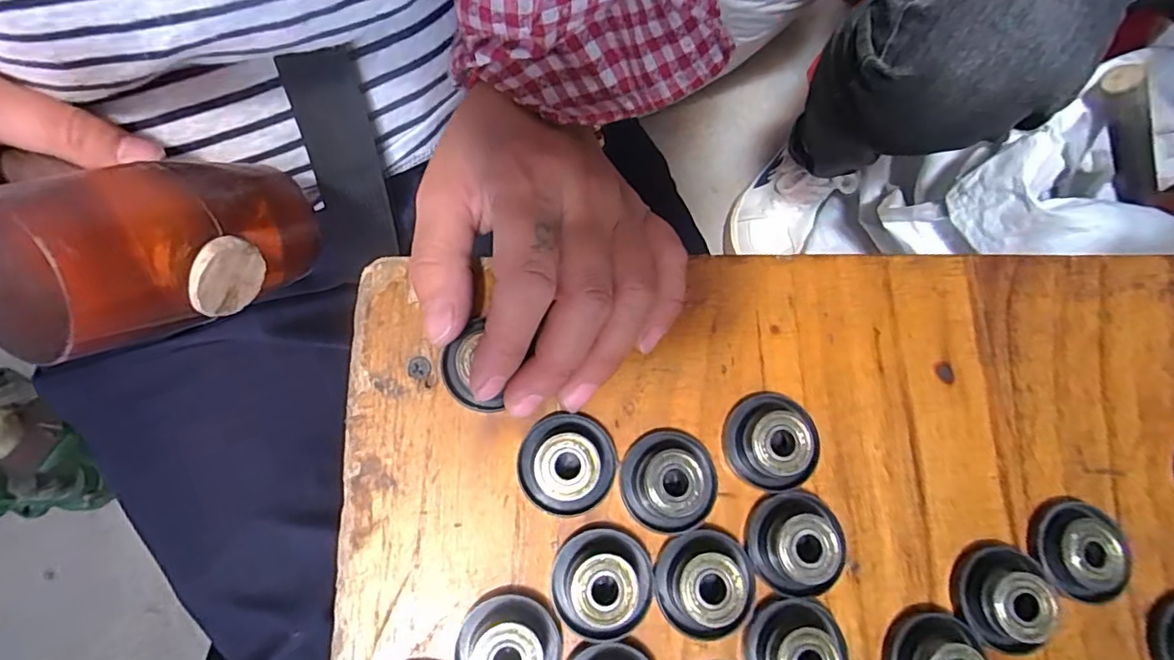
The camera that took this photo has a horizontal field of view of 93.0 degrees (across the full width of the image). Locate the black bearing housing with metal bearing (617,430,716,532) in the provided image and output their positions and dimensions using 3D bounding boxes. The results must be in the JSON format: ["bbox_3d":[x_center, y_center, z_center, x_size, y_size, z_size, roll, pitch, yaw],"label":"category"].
[{"bbox_3d":[0.028,0.050,0.186,0.031,0.013,0.032,0,72,0],"label":"black bearing housing with metal bearing"}]

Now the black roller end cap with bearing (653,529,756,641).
[{"bbox_3d":[0.037,0.082,0.179,0.028,0.015,0.032,-9,72,-3],"label":"black roller end cap with bearing"}]

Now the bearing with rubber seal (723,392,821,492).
[{"bbox_3d":[0.064,0.038,0.191,0.030,0.015,0.033,-10,72,-3],"label":"bearing with rubber seal"}]

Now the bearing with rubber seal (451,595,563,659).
[{"bbox_3d":[-0.026,0.101,0.171,0.032,0.011,0.032,0,72,0],"label":"bearing with rubber seal"}]

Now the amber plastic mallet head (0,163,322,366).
[{"bbox_3d":[-0.146,-0.032,0.194,0.053,0.045,0.104,34,32,10],"label":"amber plastic mallet head"}]

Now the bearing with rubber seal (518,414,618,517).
[{"bbox_3d":[-0.007,0.044,0.185,0.033,0.016,0.032,0,72,0],"label":"bearing with rubber seal"}]

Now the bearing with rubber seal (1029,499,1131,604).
[{"bbox_3d":[0.170,0.076,0.193,0.029,0.009,0.031,0,72,0],"label":"bearing with rubber seal"}]

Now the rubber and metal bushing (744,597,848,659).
[{"bbox_3d":[0.066,0.103,0.176,0.028,0.014,0.032,19,73,6],"label":"rubber and metal bushing"}]

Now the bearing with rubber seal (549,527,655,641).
[{"bbox_3d":[0.005,0.081,0.177,0.031,0.014,0.032,0,72,0],"label":"bearing with rubber seal"}]

